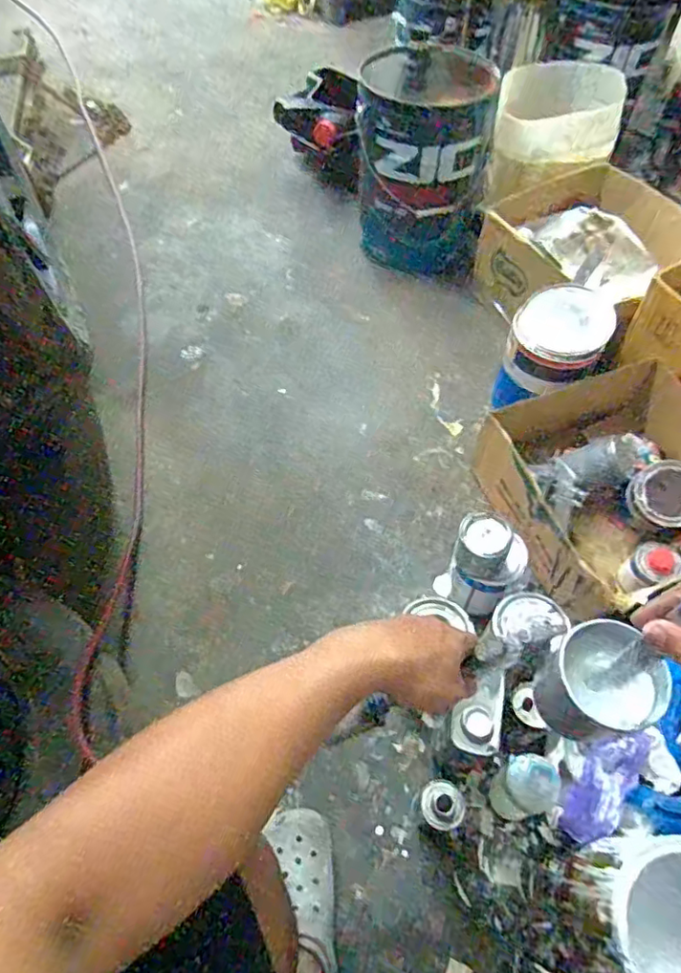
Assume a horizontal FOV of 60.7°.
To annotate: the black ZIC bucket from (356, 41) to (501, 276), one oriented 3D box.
[{"bbox_3d":[0.181,-0.726,1.310,0.278,0.337,0.288,4,57,2],"label":"black ZIC bucket"}]

